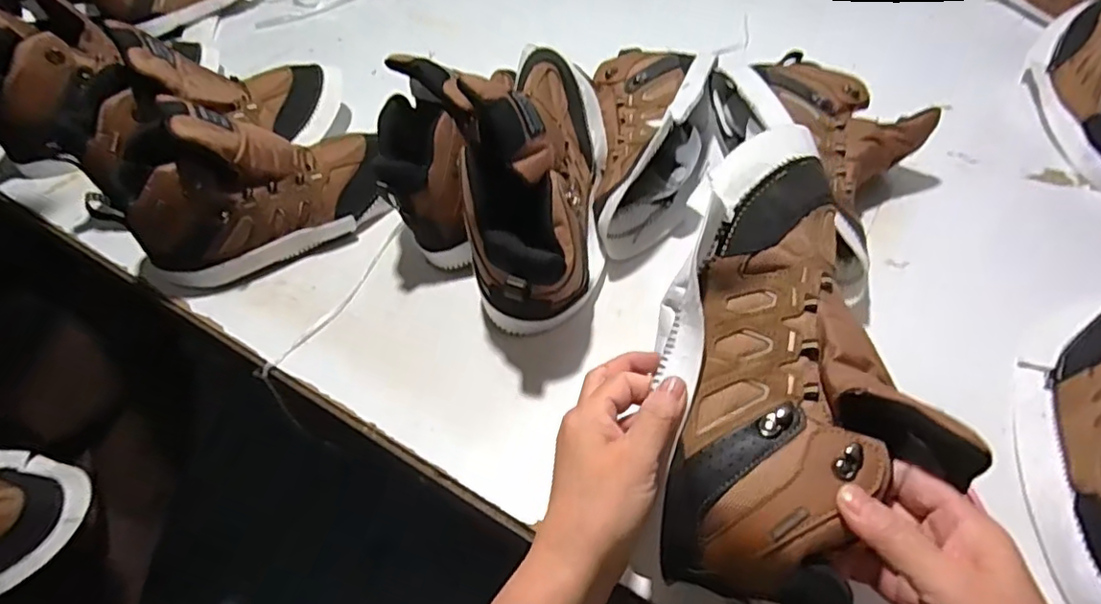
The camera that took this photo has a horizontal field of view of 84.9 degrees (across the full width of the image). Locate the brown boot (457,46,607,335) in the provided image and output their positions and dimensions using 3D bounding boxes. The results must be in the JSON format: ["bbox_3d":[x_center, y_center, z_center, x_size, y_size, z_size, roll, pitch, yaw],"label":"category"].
[{"bbox_3d":[-0.002,-0.118,0.524,0.087,0.186,0.283,5,51,10],"label":"brown boot"}]

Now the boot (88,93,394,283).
[{"bbox_3d":[-0.289,-0.121,0.580,0.229,0.144,0.109,-17,51,-8],"label":"boot"}]

